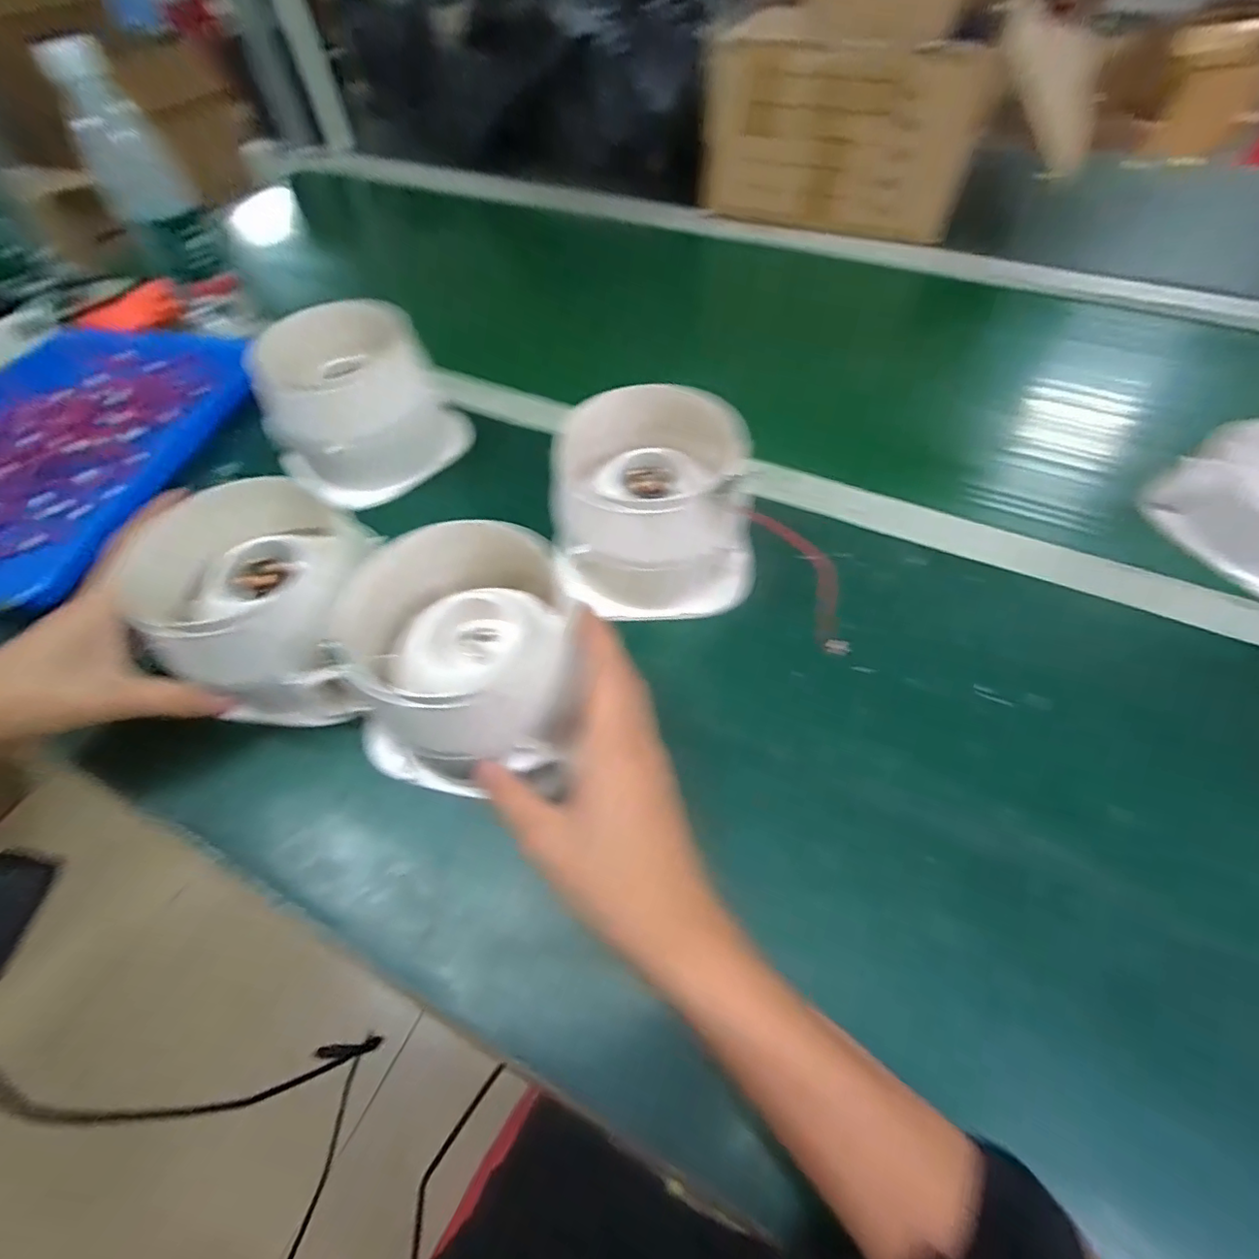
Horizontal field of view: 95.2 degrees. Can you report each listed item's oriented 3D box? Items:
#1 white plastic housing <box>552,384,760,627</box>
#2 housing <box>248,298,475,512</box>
[{"bbox_3d":[0.014,-0.085,0.388,0.129,0.097,0.121,-3,55,2],"label":"white plastic housing"},{"bbox_3d":[-0.220,-0.183,0.473,0.104,0.111,0.130,29,62,22],"label":"housing"}]

